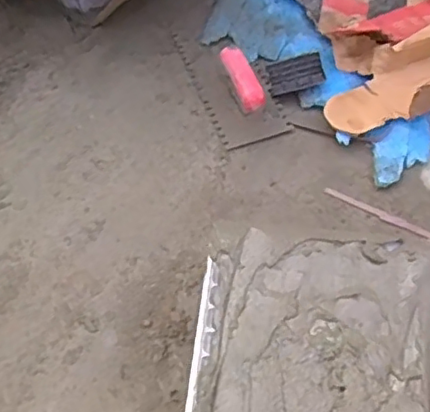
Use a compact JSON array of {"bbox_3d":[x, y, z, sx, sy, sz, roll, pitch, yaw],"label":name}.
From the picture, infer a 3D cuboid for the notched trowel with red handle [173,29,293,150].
[{"bbox_3d":[0.032,-0.216,0.938,0.128,0.085,0.245,-16,56,-9],"label":"notched trowel with red handle"}]

